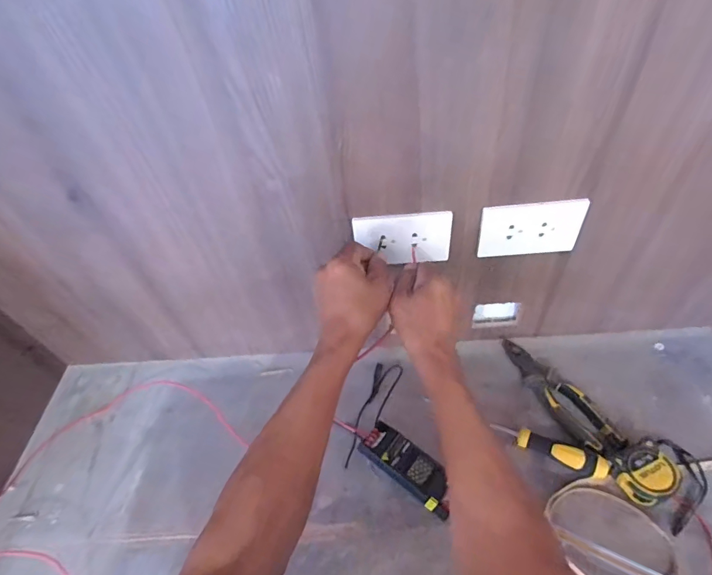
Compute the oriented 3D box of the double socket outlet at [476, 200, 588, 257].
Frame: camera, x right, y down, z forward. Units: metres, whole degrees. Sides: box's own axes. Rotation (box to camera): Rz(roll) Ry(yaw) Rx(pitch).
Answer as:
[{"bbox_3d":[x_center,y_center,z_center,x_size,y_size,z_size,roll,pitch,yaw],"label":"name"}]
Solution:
[{"bbox_3d":[0.214,-0.070,0.510,0.118,0.073,0.011,-3,49,3],"label":"double socket outlet"}]

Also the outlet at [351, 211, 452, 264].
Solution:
[{"bbox_3d":[0.059,-0.060,0.517,0.118,0.070,0.011,-2,49,4],"label":"outlet"}]

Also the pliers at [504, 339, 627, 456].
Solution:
[{"bbox_3d":[0.295,0.157,0.611,0.054,0.032,0.202,-26,52,-16],"label":"pliers"}]

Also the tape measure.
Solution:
[{"bbox_3d":[0.366,0.236,0.525,0.060,0.038,0.058,-26,52,-15],"label":"tape measure"}]

